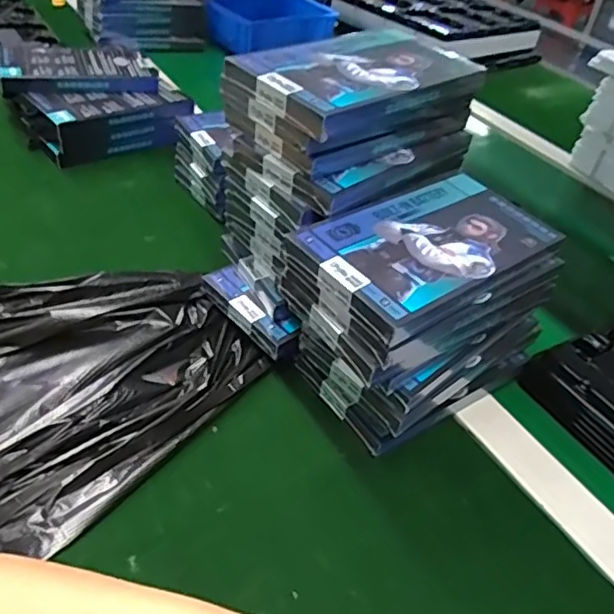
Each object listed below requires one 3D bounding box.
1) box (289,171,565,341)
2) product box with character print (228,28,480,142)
[{"bbox_3d":[0.081,-0.042,0.383,0.161,0.014,0.092,-26,52,-31],"label":"box"},{"bbox_3d":[0.040,-0.160,0.414,0.164,0.019,0.096,-26,52,-31],"label":"product box with character print"}]

